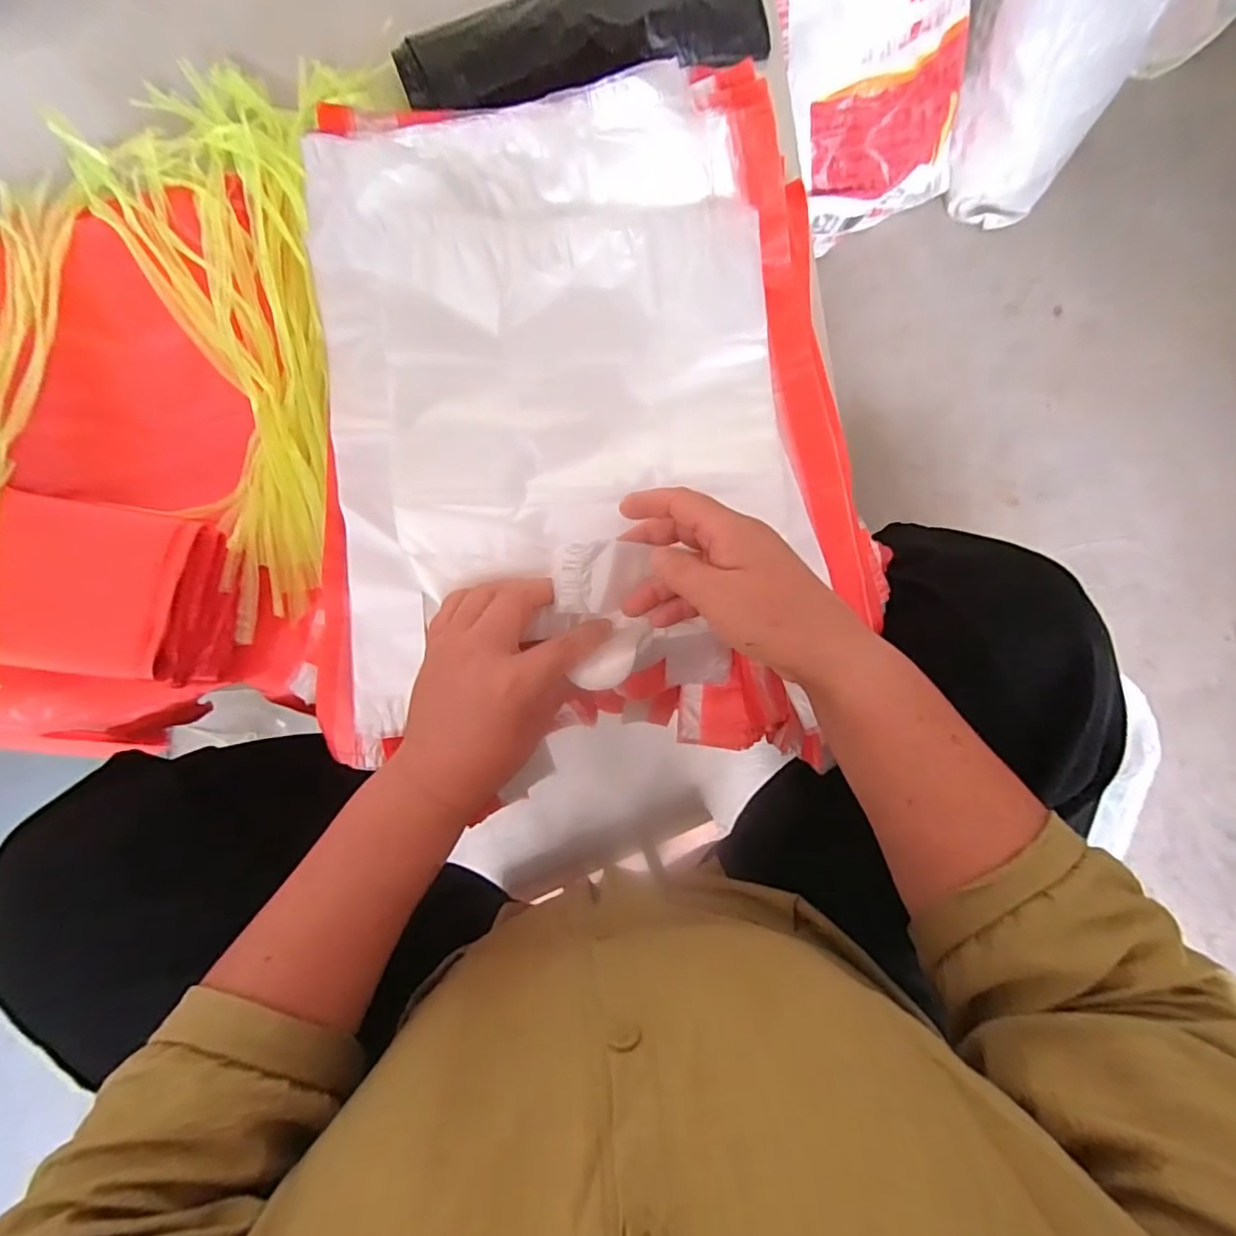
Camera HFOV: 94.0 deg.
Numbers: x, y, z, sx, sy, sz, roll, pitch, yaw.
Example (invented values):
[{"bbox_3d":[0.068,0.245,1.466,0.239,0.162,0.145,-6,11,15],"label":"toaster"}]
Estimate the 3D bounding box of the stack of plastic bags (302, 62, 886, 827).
[{"bbox_3d":[-0.016,-0.119,0.397,0.379,0.065,0.437,-5,93,-4],"label":"stack of plastic bags"}]

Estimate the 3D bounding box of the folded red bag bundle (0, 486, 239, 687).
[{"bbox_3d":[-0.476,-0.031,0.418,0.366,0.084,0.134,12,80,2],"label":"folded red bag bundle"}]

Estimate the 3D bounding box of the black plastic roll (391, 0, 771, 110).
[{"bbox_3d":[-0.027,-0.541,0.538,0.352,0.055,0.090,-18,80,-3],"label":"black plastic roll"}]

